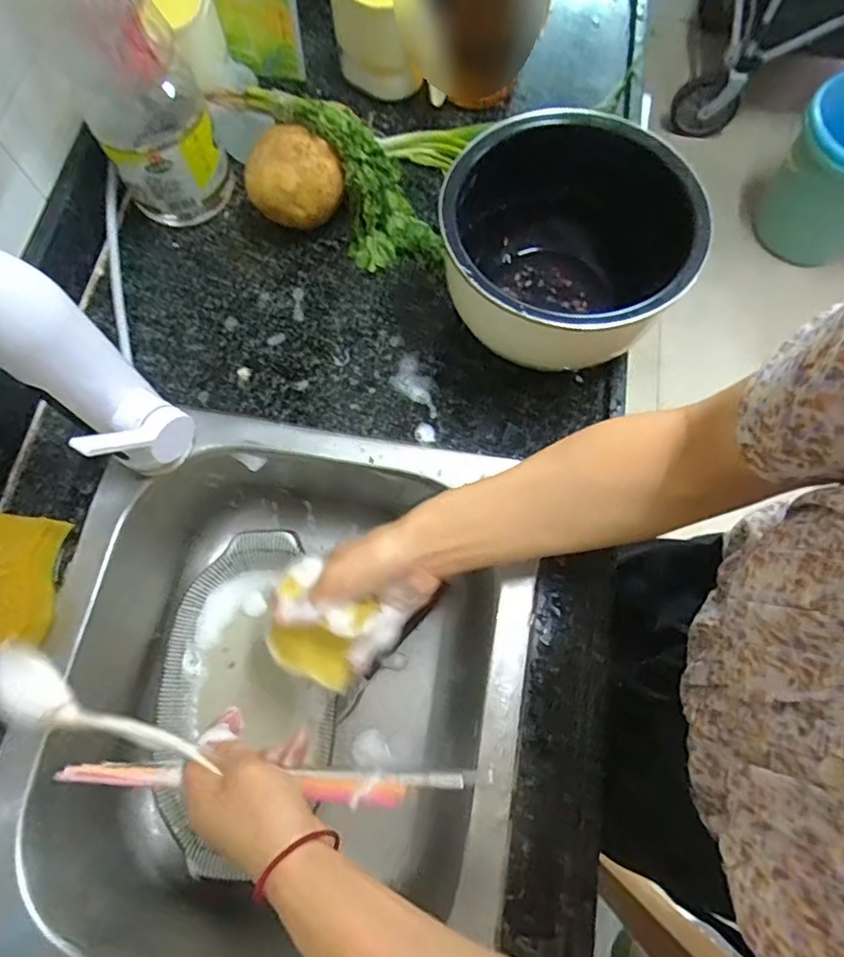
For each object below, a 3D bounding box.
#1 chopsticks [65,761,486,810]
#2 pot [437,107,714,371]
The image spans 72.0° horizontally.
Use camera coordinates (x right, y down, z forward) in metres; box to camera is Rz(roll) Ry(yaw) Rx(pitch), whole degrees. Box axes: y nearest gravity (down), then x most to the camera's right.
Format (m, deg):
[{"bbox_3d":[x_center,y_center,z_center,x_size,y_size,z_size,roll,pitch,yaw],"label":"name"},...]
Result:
[{"bbox_3d":[-0.104,0.208,0.398,0.279,0.019,0.021,3,72,0],"label":"chopsticks"},{"bbox_3d":[0.118,-0.189,0.499,0.194,0.127,0.193,0,71,1],"label":"pot"}]

